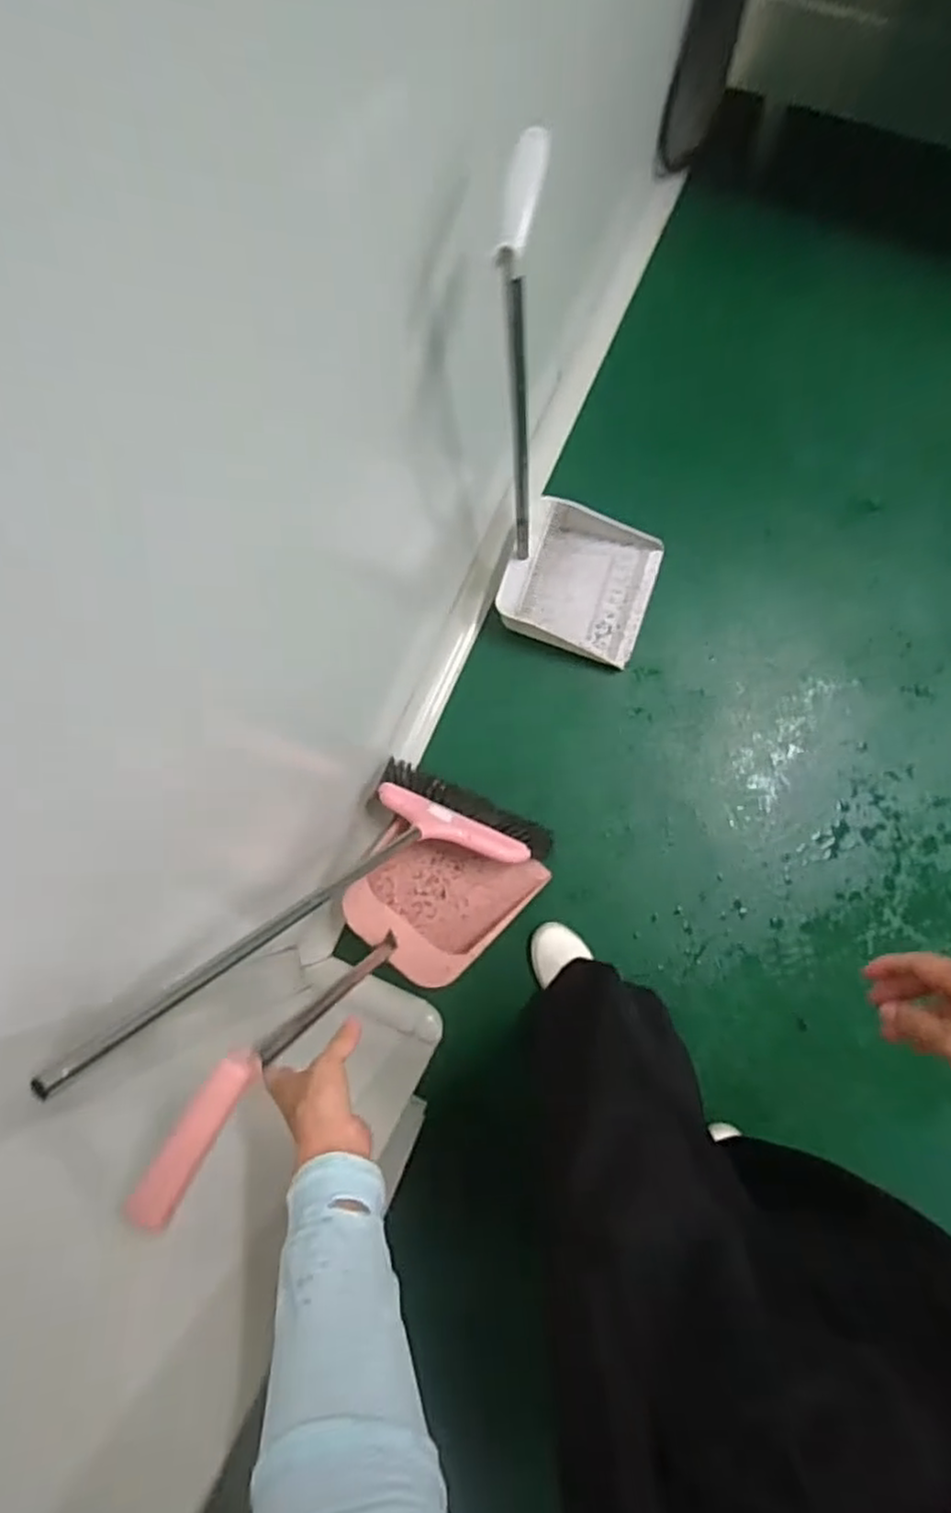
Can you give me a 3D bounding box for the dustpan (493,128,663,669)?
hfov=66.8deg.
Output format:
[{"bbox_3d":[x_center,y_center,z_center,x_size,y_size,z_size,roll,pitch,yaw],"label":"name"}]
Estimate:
[{"bbox_3d":[0.139,-0.331,0.893,0.231,0.689,0.240,18,81,9],"label":"dustpan"}]

